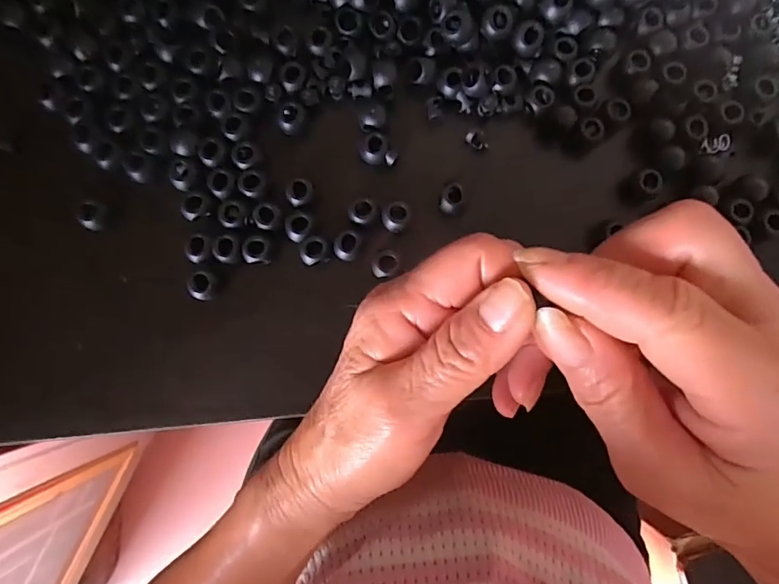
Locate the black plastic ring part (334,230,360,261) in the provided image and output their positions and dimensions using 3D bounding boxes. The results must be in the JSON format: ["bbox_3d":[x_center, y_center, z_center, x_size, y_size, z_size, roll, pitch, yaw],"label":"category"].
[{"bbox_3d":[-0.021,-0.022,0.229,0.011,0.008,0.013,22,84,2],"label":"black plastic ring part"}]

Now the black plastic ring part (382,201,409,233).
[{"bbox_3d":[0.003,-0.036,0.232,0.011,0.014,0.013,26,84,2],"label":"black plastic ring part"}]

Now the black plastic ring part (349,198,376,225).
[{"bbox_3d":[-0.013,-0.039,0.231,0.012,0.004,0.013,33,92,-9],"label":"black plastic ring part"}]

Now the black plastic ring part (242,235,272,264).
[{"bbox_3d":[-0.063,-0.020,0.226,0.012,0.004,0.012,-2,84,-1],"label":"black plastic ring part"}]

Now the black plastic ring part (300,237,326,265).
[{"bbox_3d":[-0.036,-0.020,0.227,0.013,0.005,0.010,-32,85,-4],"label":"black plastic ring part"}]

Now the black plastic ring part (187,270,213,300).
[{"bbox_3d":[-0.089,-0.003,0.228,0.011,0.009,0.013,20,84,2],"label":"black plastic ring part"}]

